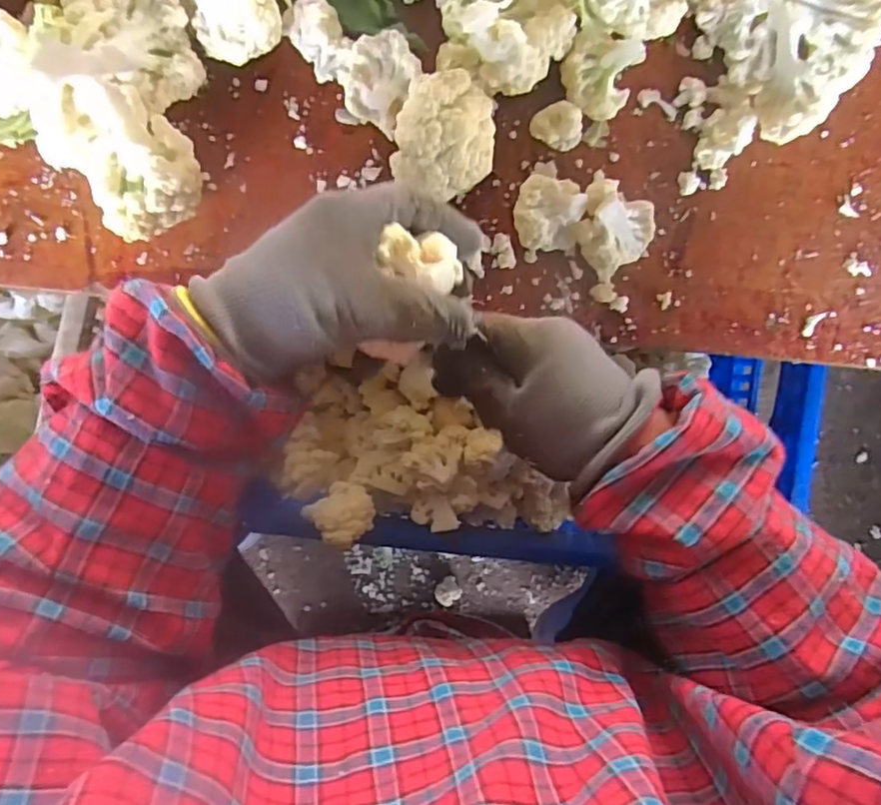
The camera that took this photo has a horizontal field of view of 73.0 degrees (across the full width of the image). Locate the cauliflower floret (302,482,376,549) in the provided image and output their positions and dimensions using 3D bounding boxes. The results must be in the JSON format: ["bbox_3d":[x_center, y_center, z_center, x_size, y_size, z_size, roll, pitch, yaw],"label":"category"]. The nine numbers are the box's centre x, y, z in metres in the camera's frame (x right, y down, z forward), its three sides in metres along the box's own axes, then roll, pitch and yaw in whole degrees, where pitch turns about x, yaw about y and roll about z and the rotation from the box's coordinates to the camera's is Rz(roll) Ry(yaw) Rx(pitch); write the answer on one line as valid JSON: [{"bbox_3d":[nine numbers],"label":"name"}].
[{"bbox_3d":[-0.078,0.089,0.475,0.045,0.031,0.046,0,92,-5],"label":"cauliflower floret"}]

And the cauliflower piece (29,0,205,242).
[{"bbox_3d":[-0.195,-0.176,0.359,0.090,0.080,0.150,1,93,-4],"label":"cauliflower piece"}]

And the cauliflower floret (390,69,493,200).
[{"bbox_3d":[0.003,-0.165,0.378,0.059,0.063,0.063,0,92,-5],"label":"cauliflower floret"}]

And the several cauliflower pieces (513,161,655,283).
[{"bbox_3d":[0.095,-0.122,0.397,0.090,0.040,0.063,23,91,-4],"label":"several cauliflower pieces"}]

